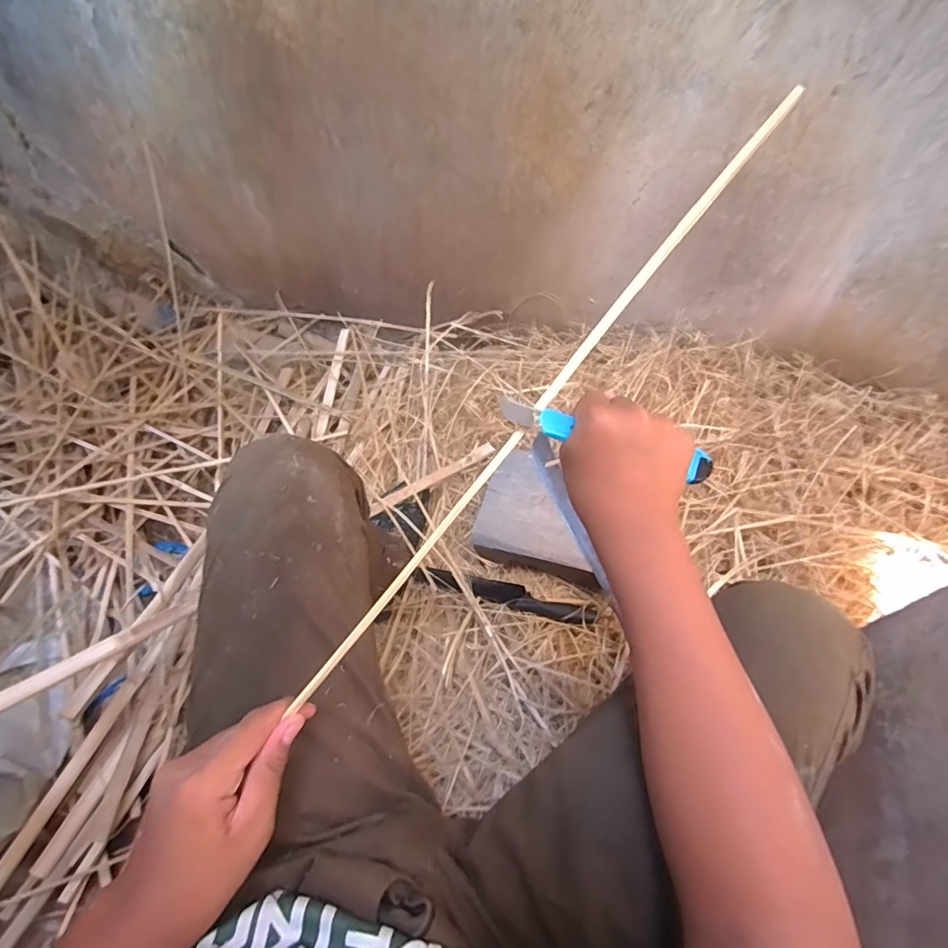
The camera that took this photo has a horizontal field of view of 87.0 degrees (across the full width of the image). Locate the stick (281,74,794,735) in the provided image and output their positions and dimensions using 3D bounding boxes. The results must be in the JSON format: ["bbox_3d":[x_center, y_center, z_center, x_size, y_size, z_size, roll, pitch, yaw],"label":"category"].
[{"bbox_3d":[0.069,-0.075,0.371,0.013,0.010,0.578,36,84,22],"label":"stick"}]

